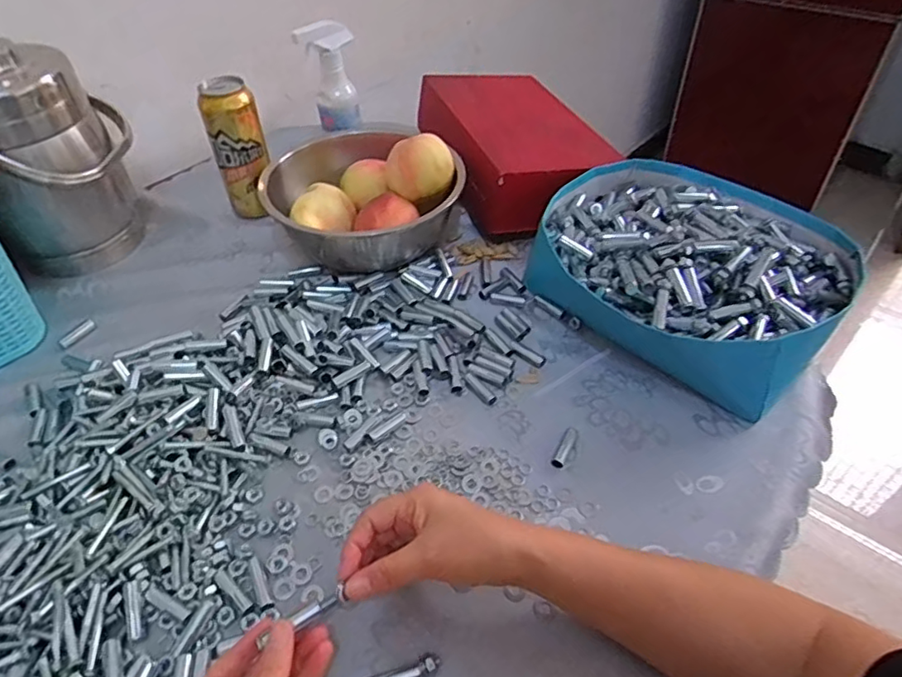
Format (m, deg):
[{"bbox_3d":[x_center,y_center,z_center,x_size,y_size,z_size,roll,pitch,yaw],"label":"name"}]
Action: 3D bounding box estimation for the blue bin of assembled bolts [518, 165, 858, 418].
[{"bbox_3d":[0.245,-0.073,0.615,0.287,0.104,0.262,32,54,27],"label":"blue bin of assembled bolts"}]

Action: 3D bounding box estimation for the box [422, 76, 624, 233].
[{"bbox_3d":[0.086,-0.262,0.784,0.186,0.086,0.309,-13,47,-12],"label":"box"}]

